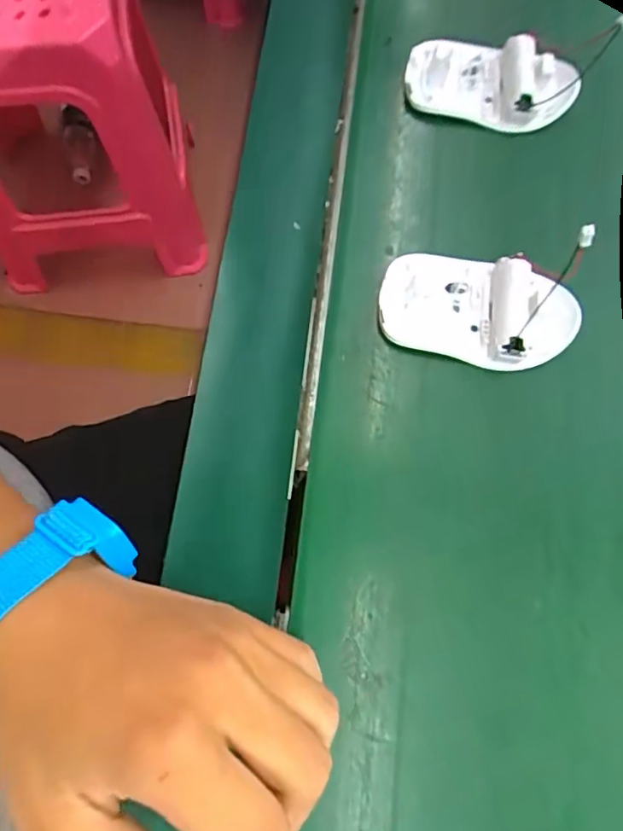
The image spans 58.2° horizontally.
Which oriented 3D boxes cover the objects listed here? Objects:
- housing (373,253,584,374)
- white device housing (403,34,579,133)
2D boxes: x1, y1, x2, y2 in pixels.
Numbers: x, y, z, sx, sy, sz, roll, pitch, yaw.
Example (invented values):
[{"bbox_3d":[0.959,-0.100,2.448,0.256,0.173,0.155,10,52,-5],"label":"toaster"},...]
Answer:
[{"bbox_3d":[0.084,-0.055,0.282,0.096,0.022,0.055,13,73,2],"label":"housing"},{"bbox_3d":[0.104,-0.196,0.329,0.094,0.021,0.054,12,73,2],"label":"white device housing"}]

